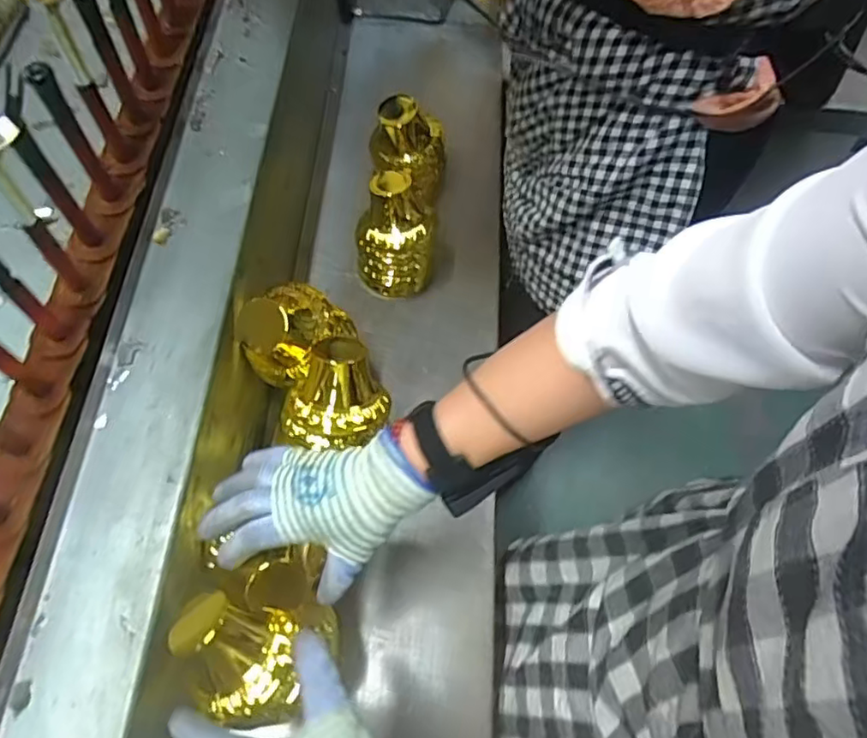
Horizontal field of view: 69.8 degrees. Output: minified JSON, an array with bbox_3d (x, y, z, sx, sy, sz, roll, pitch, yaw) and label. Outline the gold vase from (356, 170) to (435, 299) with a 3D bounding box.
[{"bbox_3d":[-0.047,-0.161,0.749,0.092,0.160,0.076,-2,63,-3],"label":"gold vase"}]

